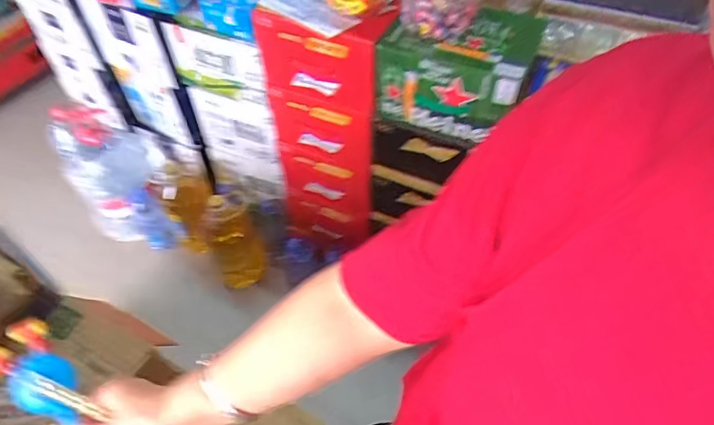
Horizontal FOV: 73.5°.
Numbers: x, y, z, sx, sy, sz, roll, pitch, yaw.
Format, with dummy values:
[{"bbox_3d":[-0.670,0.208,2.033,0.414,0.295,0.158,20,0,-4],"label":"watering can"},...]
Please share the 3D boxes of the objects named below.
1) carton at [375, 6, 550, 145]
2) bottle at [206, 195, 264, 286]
[{"bbox_3d":[0.193,-0.277,0.945,0.268,0.167,0.197,17,53,15],"label":"carton"},{"bbox_3d":[-0.368,0.092,1.442,0.149,0.331,0.105,-25,54,-19],"label":"bottle"}]

